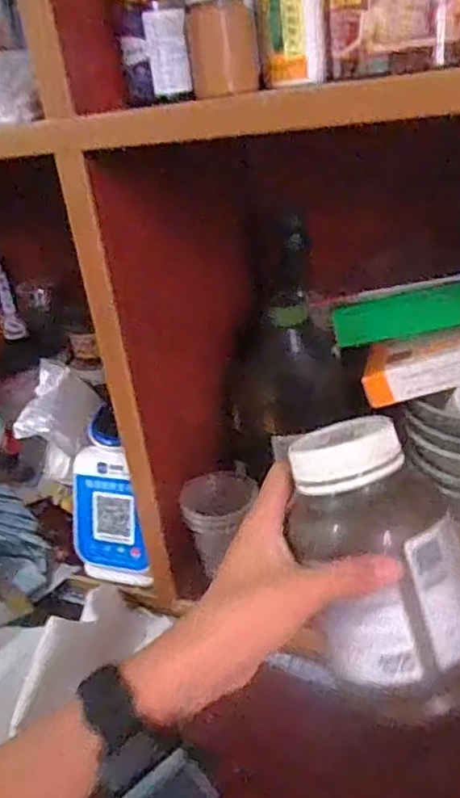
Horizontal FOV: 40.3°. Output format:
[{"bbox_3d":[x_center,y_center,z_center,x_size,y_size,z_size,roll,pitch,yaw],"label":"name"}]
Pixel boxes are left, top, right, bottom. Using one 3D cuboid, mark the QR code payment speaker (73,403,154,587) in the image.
[{"bbox_3d":[-0.109,0.099,0.583,0.072,0.148,0.029,1,7,12],"label":"QR code payment speaker"}]

